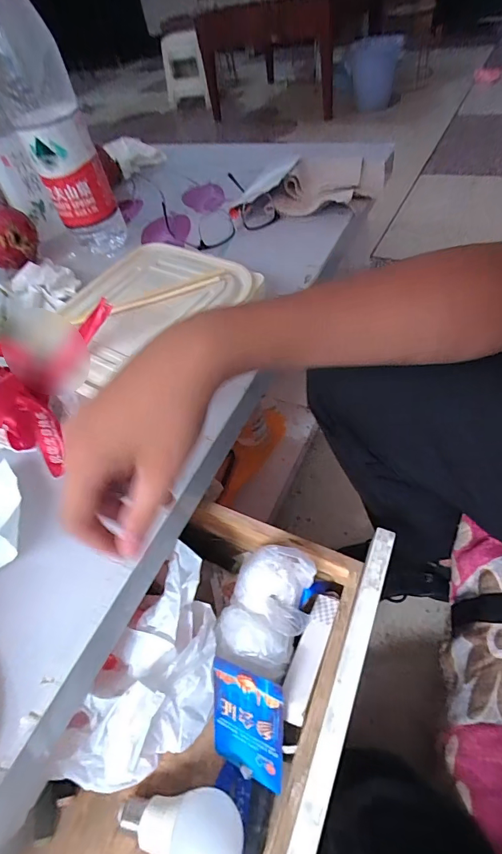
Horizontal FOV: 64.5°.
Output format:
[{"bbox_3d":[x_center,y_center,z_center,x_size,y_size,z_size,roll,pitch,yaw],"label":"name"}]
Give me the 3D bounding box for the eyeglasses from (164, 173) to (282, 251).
[{"bbox_3d":[-0.058,-0.344,0.620,0.157,0.039,0.182,-31,54,-13],"label":"eyeglasses"}]

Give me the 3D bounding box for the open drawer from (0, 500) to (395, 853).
[{"bbox_3d":[-0.070,0.286,0.306,0.258,0.111,0.487,16,58,21],"label":"open drawer"}]

